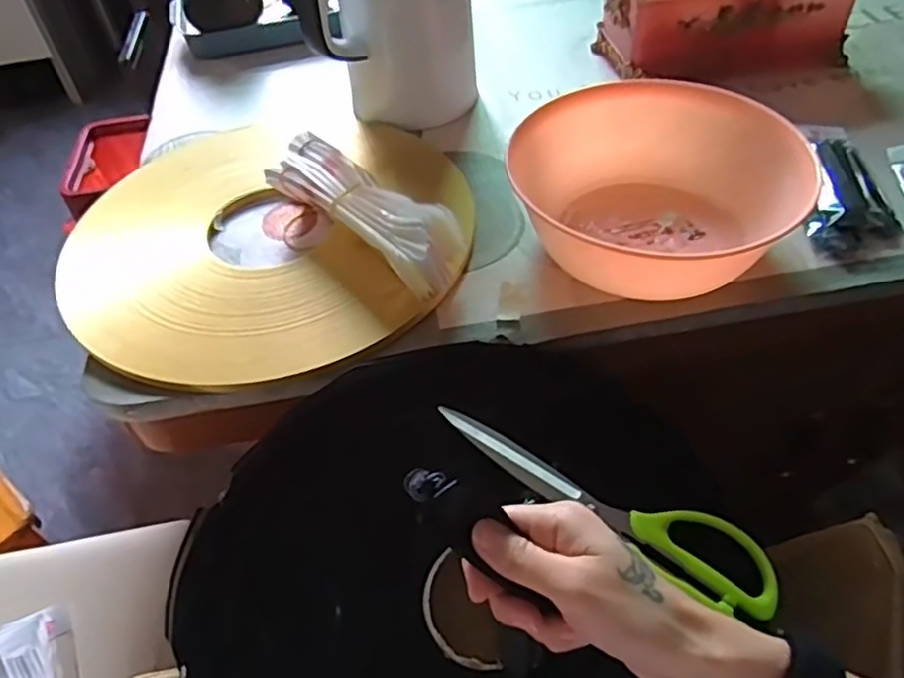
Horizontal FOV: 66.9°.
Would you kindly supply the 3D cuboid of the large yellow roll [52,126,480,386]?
[{"bbox_3d":[-0.171,-0.110,0.644,0.363,0.025,0.370,-2,46,2],"label":"large yellow roll"}]

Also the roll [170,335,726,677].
[{"bbox_3d":[0.016,0.165,0.459,0.365,0.054,0.335,-14,61,-14],"label":"roll"}]

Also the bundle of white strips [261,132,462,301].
[{"bbox_3d":[-0.084,-0.116,0.598,0.067,0.051,0.216,-38,55,-26],"label":"bundle of white strips"}]

